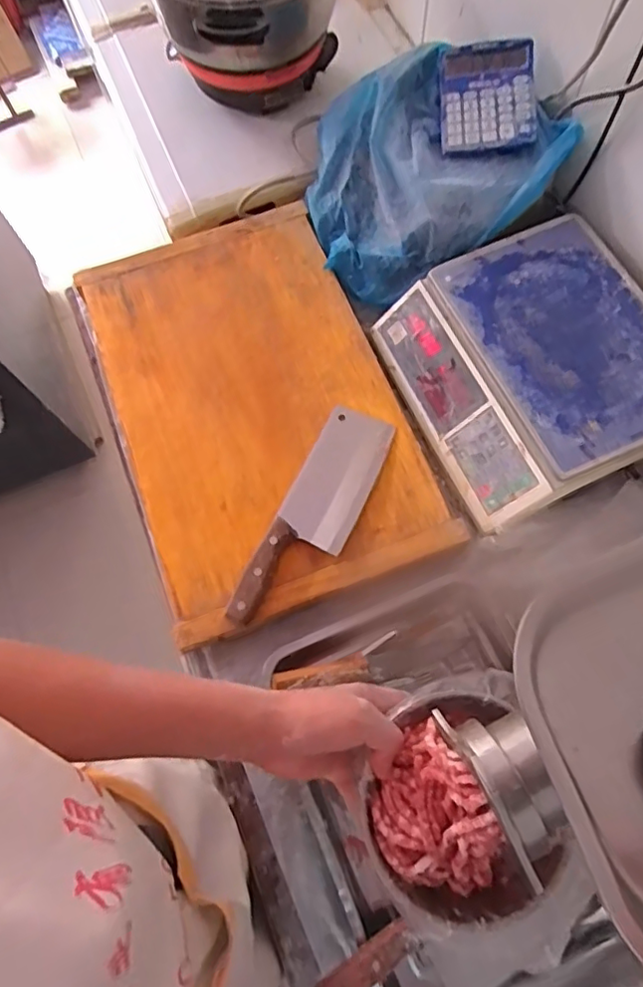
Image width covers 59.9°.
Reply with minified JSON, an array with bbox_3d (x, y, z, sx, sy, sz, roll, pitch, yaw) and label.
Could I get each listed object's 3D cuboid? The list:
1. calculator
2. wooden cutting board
[{"bbox_3d":[0.217,-0.514,0.726,0.118,0.012,0.143,-1,84,9],"label":"calculator"},{"bbox_3d":[-0.098,-0.138,0.749,0.368,0.030,0.583,-22,71,-5],"label":"wooden cutting board"}]

